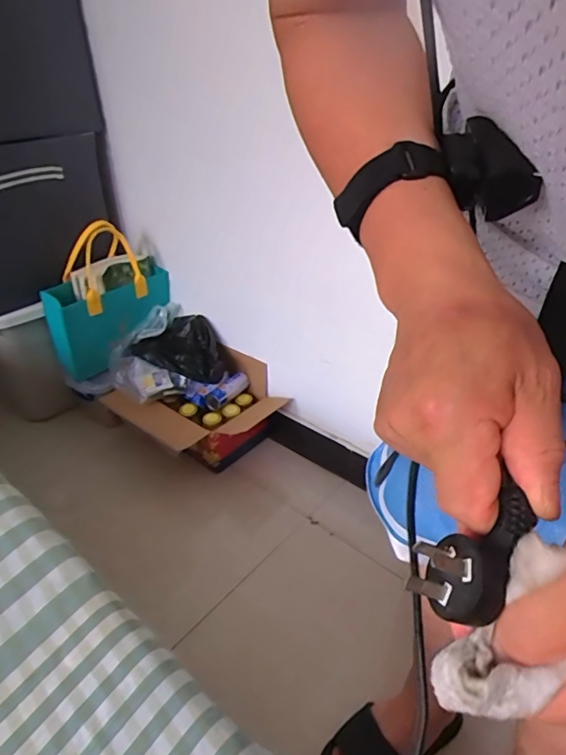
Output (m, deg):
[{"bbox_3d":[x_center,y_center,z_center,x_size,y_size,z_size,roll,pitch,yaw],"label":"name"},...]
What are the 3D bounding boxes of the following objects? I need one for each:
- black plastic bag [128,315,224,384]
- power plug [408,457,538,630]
[{"bbox_3d":[-0.300,-0.093,1.447,0.333,0.110,0.177,17,37,26],"label":"black plastic bag"},{"bbox_3d":[0.084,0.077,0.219,0.033,0.035,0.062,35,75,16],"label":"power plug"}]

